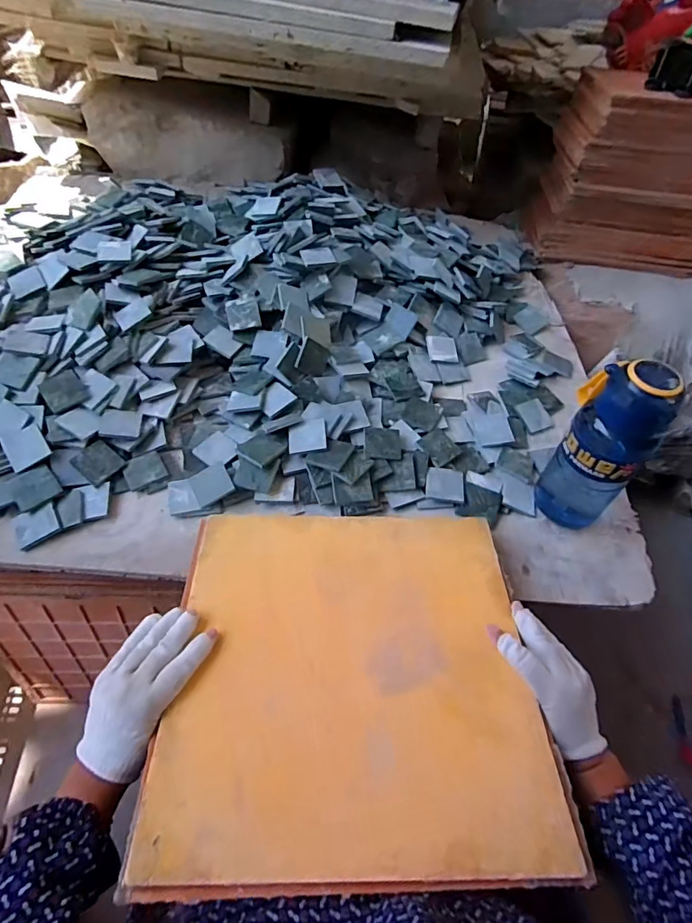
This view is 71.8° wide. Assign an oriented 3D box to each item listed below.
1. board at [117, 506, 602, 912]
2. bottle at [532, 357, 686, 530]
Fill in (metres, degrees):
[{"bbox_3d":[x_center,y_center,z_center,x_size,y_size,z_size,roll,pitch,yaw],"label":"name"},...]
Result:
[{"bbox_3d":[0.005,0.183,0.448,0.328,0.018,0.323,0,47,-2],"label":"board"},{"bbox_3d":[0.297,-0.014,0.570,0.080,0.236,0.106,-36,64,-26],"label":"bottle"}]

